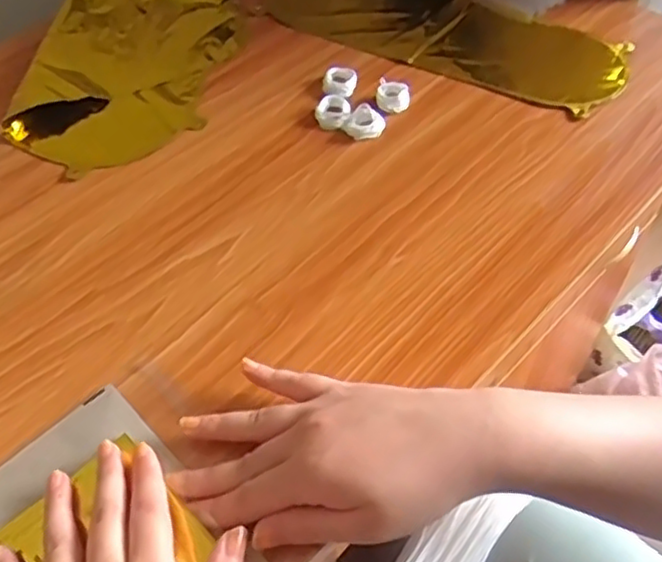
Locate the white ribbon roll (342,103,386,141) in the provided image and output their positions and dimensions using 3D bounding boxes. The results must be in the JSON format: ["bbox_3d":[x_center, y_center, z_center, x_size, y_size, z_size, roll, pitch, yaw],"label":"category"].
[{"bbox_3d":[0.027,-0.129,0.551,0.030,0.014,0.028,-1,53,1],"label":"white ribbon roll"}]

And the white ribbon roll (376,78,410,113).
[{"bbox_3d":[0.052,-0.154,0.571,0.028,0.016,0.030,-1,53,1],"label":"white ribbon roll"}]

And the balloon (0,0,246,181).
[{"bbox_3d":[-0.181,-0.207,0.619,0.169,0.016,0.275,4,53,4],"label":"balloon"}]

